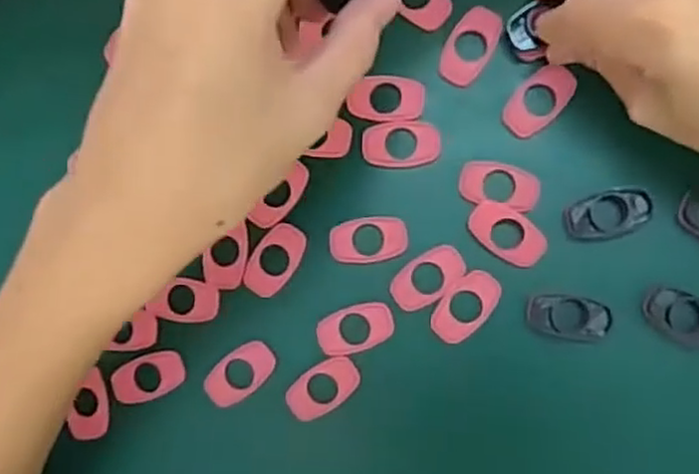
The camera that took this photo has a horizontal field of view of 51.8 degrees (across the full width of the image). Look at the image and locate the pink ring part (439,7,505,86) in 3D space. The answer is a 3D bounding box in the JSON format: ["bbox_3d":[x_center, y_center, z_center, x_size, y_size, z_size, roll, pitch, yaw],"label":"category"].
[{"bbox_3d":[0.050,-0.080,0.300,0.020,0.004,0.033,29,93,7],"label":"pink ring part"}]

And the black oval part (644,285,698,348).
[{"bbox_3d":[0.135,0.033,0.291,0.034,0.010,0.019,22,93,7],"label":"black oval part"}]

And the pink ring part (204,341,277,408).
[{"bbox_3d":[-0.047,0.059,0.313,0.033,0.004,0.019,-43,84,6],"label":"pink ring part"}]

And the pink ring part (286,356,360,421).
[{"bbox_3d":[-0.011,0.065,0.308,0.032,0.005,0.019,-38,85,6],"label":"pink ring part"}]

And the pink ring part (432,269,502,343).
[{"bbox_3d":[0.048,0.029,0.298,0.019,0.004,0.033,43,95,6],"label":"pink ring part"}]

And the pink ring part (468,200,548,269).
[{"bbox_3d":[0.065,-0.001,0.295,0.033,0.005,0.020,34,94,7],"label":"pink ring part"}]

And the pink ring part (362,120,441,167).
[{"bbox_3d":[0.022,-0.039,0.303,0.032,0.005,0.019,-1,89,8],"label":"pink ring part"}]

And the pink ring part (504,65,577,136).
[{"bbox_3d":[0.078,-0.057,0.298,0.019,0.004,0.034,43,95,6],"label":"pink ring part"}]

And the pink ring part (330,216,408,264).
[{"bbox_3d":[0.008,0.001,0.307,0.033,0.006,0.019,-7,89,8],"label":"pink ring part"}]

